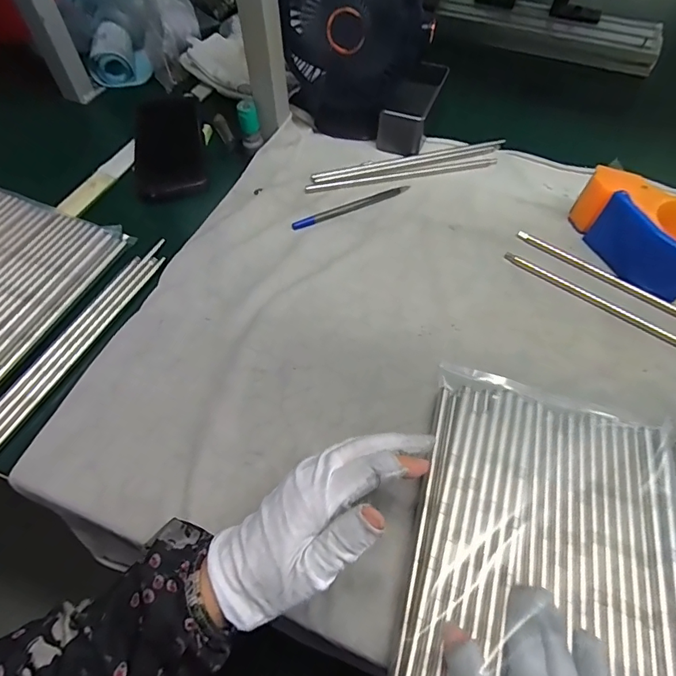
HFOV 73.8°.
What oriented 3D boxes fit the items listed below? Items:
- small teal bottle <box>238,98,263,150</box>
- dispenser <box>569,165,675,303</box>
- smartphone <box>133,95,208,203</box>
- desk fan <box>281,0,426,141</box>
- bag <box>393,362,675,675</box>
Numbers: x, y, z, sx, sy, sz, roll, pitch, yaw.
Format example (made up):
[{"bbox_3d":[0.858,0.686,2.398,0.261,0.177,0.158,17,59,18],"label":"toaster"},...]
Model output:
[{"bbox_3d":[-0.101,-0.244,0.515,0.022,0.053,0.020,-9,56,-7],"label":"small teal bottle"},{"bbox_3d":[0.292,-0.100,0.425,0.142,0.058,0.070,39,63,22],"label":"dispenser"},{"bbox_3d":[-0.198,-0.225,0.526,0.078,0.009,0.166,-9,64,-8],"label":"smartphone"},{"bbox_3d":[0.016,-0.316,0.496,0.145,0.183,0.065,1,56,0],"label":"desk fan"},{"bbox_3d":[0.125,0.166,0.265,0.166,0.018,0.314,13,56,8],"label":"bag"}]

